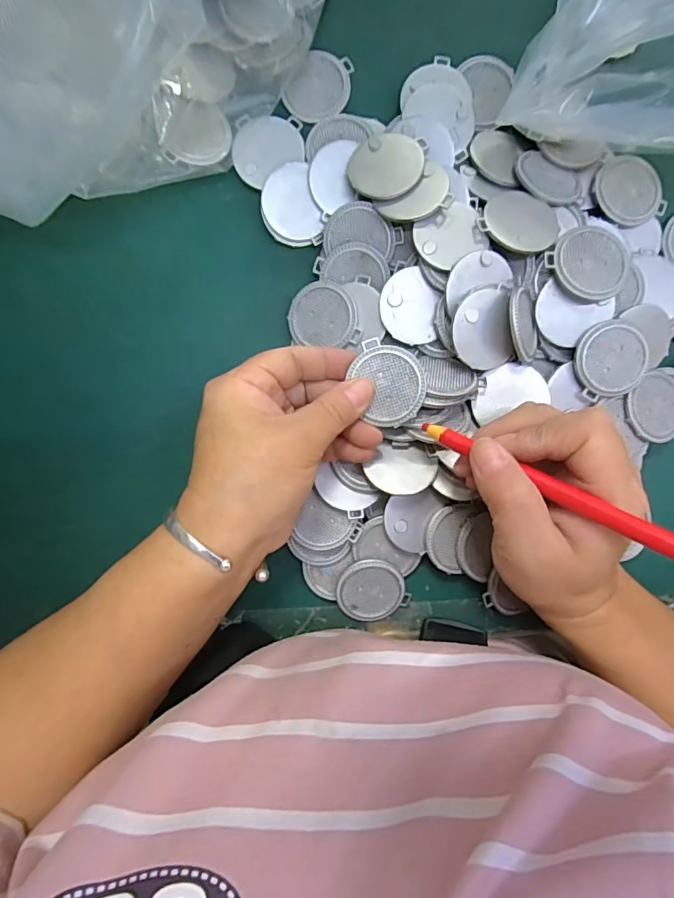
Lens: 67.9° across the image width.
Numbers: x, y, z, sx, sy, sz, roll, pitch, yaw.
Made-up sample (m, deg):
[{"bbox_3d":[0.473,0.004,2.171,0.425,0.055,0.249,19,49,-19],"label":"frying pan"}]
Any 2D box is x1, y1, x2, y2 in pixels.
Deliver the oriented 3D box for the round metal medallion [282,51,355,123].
[{"bbox_3d":[-0.011,-0.211,0.292,0.037,0.004,0.039,0,91,1],"label":"round metal medallion"}]

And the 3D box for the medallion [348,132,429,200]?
[{"bbox_3d":[0.027,-0.155,0.271,0.038,0.006,0.040,0,91,1],"label":"medallion"}]

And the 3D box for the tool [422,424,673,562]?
[{"bbox_3d":[0.102,0.023,0.202,0.159,0.008,0.009,31,91,33],"label":"tool"}]

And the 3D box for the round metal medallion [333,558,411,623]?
[{"bbox_3d":[0.020,0.083,0.294,0.038,0.004,0.039,-1,107,-4],"label":"round metal medallion"}]

